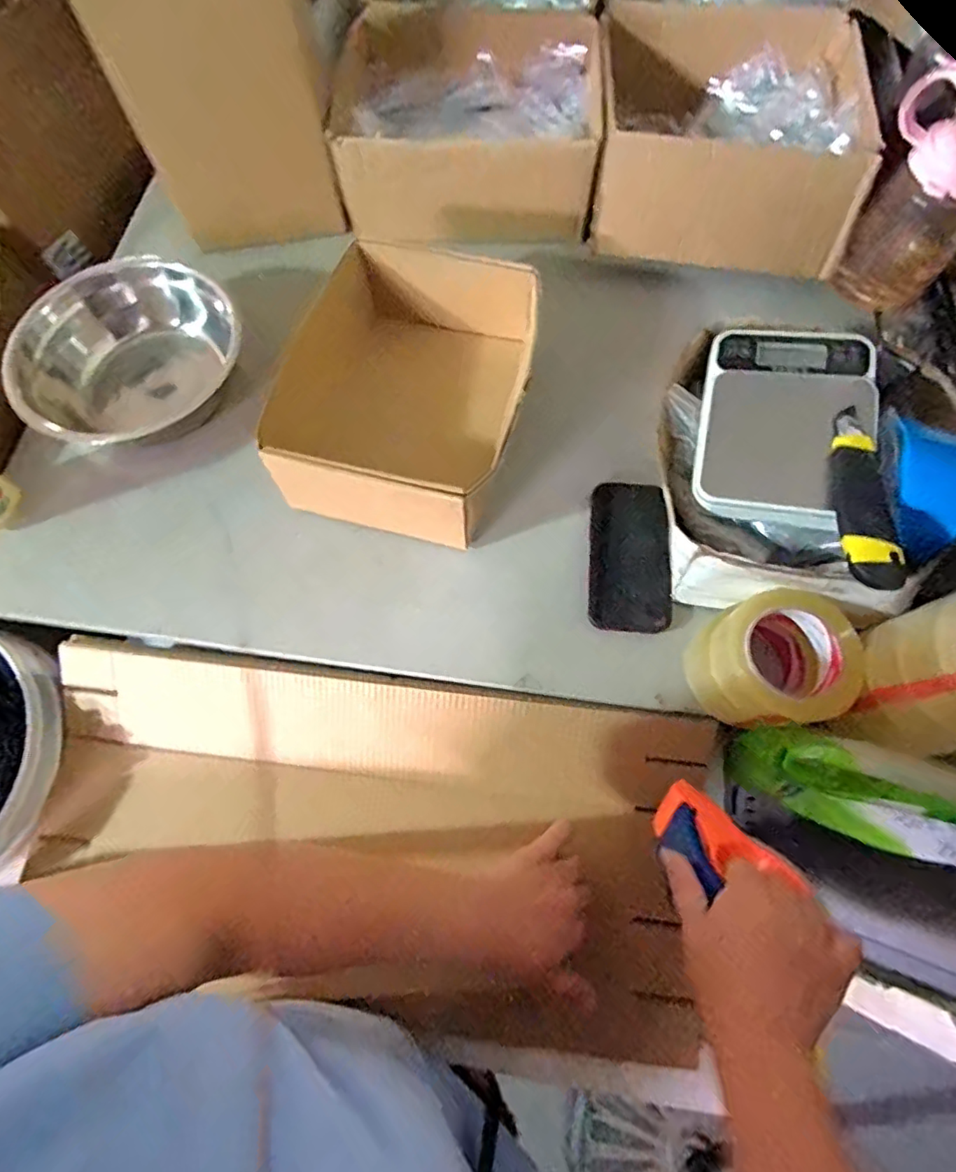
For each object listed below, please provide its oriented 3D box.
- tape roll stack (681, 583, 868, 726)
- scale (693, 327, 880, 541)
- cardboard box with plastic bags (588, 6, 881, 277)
[{"bbox_3d":[0.259,0.069,0.502,0.123,0.081,0.111,-4,69,0],"label":"tape roll stack"},{"bbox_3d":[0.289,-0.157,0.525,0.140,0.028,0.216,10,74,16],"label":"scale"},{"bbox_3d":[0.311,-0.576,0.705,0.321,0.098,0.358,5,70,3],"label":"cardboard box with plastic bags"}]

